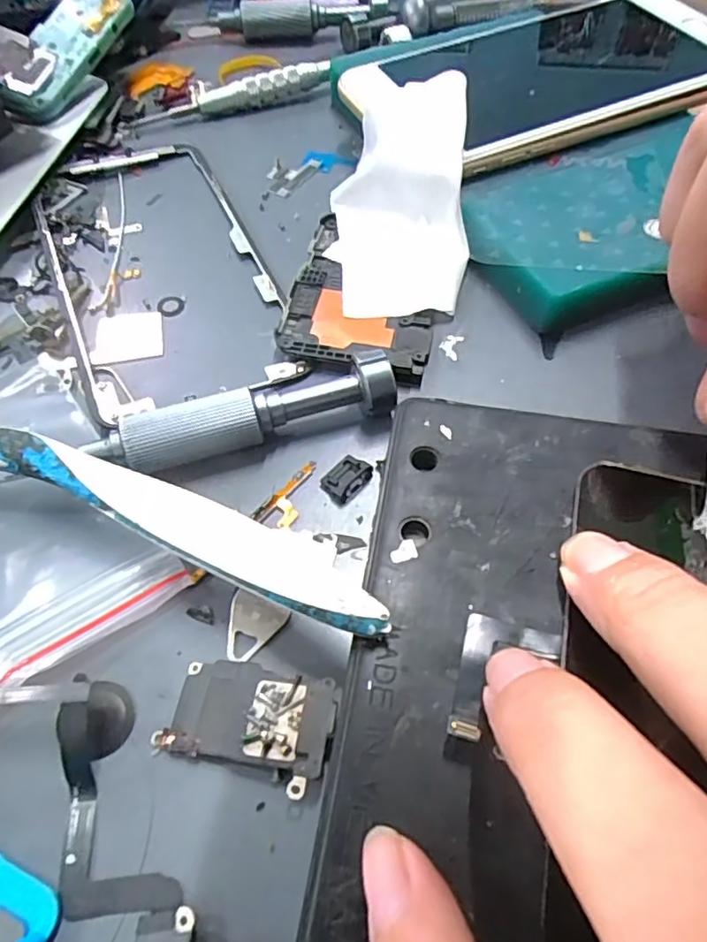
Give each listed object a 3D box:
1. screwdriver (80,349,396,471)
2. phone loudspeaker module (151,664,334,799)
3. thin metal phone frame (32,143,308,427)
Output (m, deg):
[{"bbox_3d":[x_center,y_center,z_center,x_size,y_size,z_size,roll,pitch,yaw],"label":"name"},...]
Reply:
[{"bbox_3d":[-0.028,-0.014,0.162,0.080,0.015,0.014,-14,57,-8],"label":"screwdriver"},{"bbox_3d":[-0.021,0.052,0.125,0.035,0.006,0.021,12,58,9],"label":"phone loudspeaker module"},{"bbox_3d":[-0.069,-0.076,0.205,0.067,0.009,0.141,-22,59,-12],"label":"thin metal phone frame"}]

